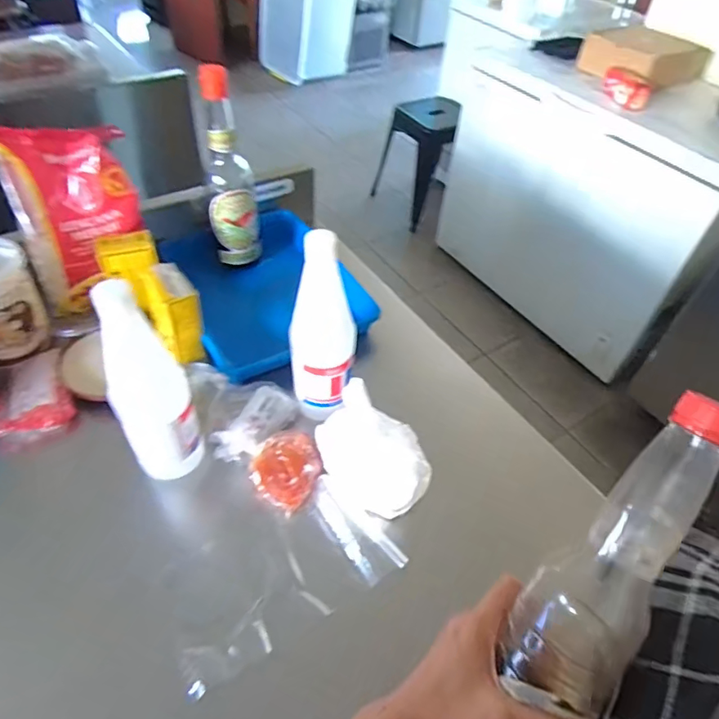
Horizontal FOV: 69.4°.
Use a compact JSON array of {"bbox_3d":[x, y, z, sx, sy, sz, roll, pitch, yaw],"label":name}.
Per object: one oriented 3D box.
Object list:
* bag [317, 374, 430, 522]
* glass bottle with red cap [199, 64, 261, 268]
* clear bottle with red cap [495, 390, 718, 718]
[{"bbox_3d":[0.018,0.095,0.568,0.080,0.101,0.125,-34,58,-29],"label":"bag"},{"bbox_3d":[-0.188,-0.262,0.748,0.065,0.280,0.066,-3,48,-7],"label":"glass bottle with red cap"},{"bbox_3d":[0.142,0.128,0.301,0.068,0.232,0.062,25,18,17],"label":"clear bottle with red cap"}]

